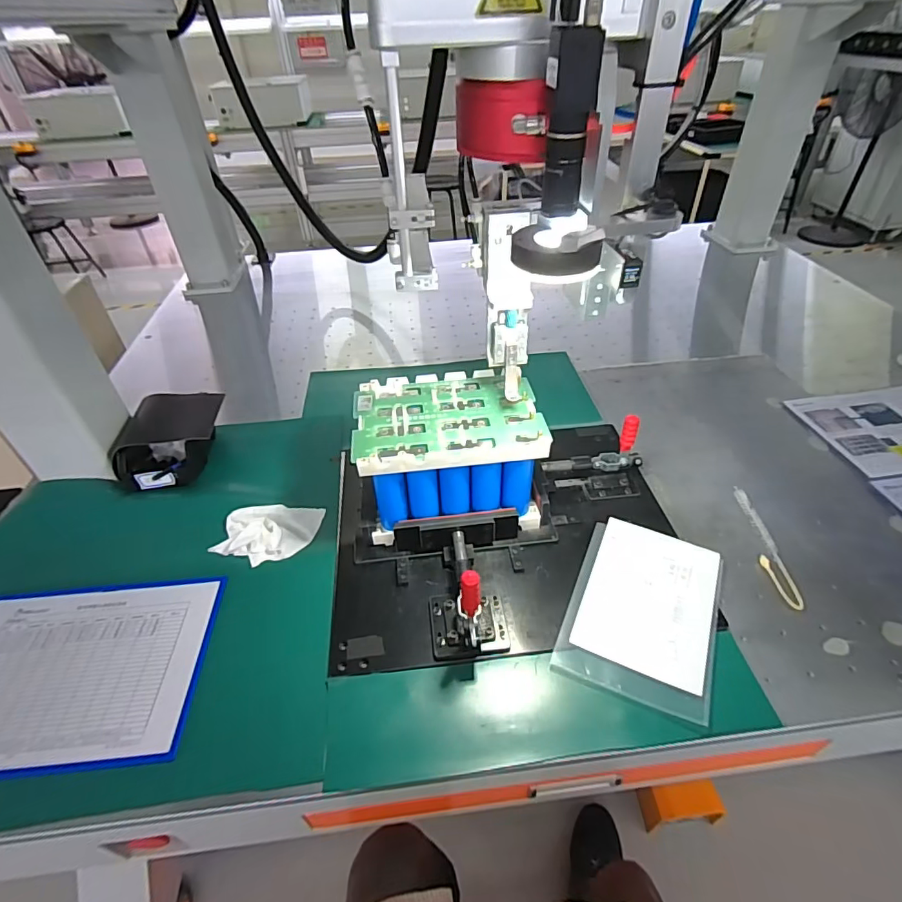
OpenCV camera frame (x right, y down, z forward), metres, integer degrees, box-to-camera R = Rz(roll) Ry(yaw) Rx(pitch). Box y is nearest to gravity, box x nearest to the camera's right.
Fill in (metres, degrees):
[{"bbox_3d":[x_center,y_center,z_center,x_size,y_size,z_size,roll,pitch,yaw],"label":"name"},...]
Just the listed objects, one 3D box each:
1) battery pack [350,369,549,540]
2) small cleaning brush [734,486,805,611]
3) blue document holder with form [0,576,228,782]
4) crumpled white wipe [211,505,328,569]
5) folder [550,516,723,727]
[{"bbox_3d":[-0.004,-0.001,0.708,0.237,0.136,0.180,-6,42,-4],"label":"battery pack"},{"bbox_3d":[0.432,0.127,0.682,0.029,0.009,0.188,-2,47,6],"label":"small cleaning brush"},{"bbox_3d":[-0.446,0.255,0.586,0.300,0.009,0.225,-4,42,-2],"label":"blue document holder with form"},{"bbox_3d":[-0.266,0.114,0.726,0.135,0.026,0.098,2,42,4],"label":"crumpled white wipe"},{"bbox_3d":[0.241,0.194,0.622,0.167,0.011,0.238,16,46,21],"label":"folder"}]

